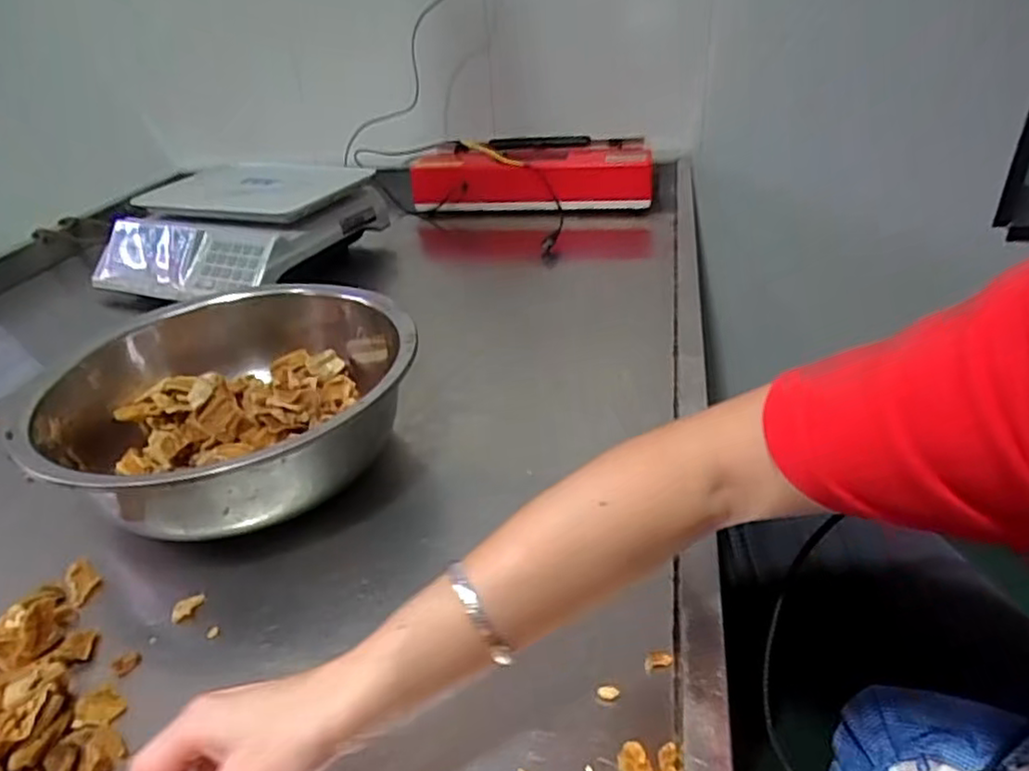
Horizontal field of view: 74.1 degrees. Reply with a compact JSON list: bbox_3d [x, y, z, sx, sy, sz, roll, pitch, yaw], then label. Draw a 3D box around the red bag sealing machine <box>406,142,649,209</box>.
[{"bbox_3d":[0.027,-0.358,1.176,0.412,0.093,0.103,0,33,3],"label":"red bag sealing machine"}]

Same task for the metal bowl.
[{"bbox_3d":[-0.265,0.015,0.665,0.364,0.115,0.352,-1,33,1],"label":"metal bowl"}]

